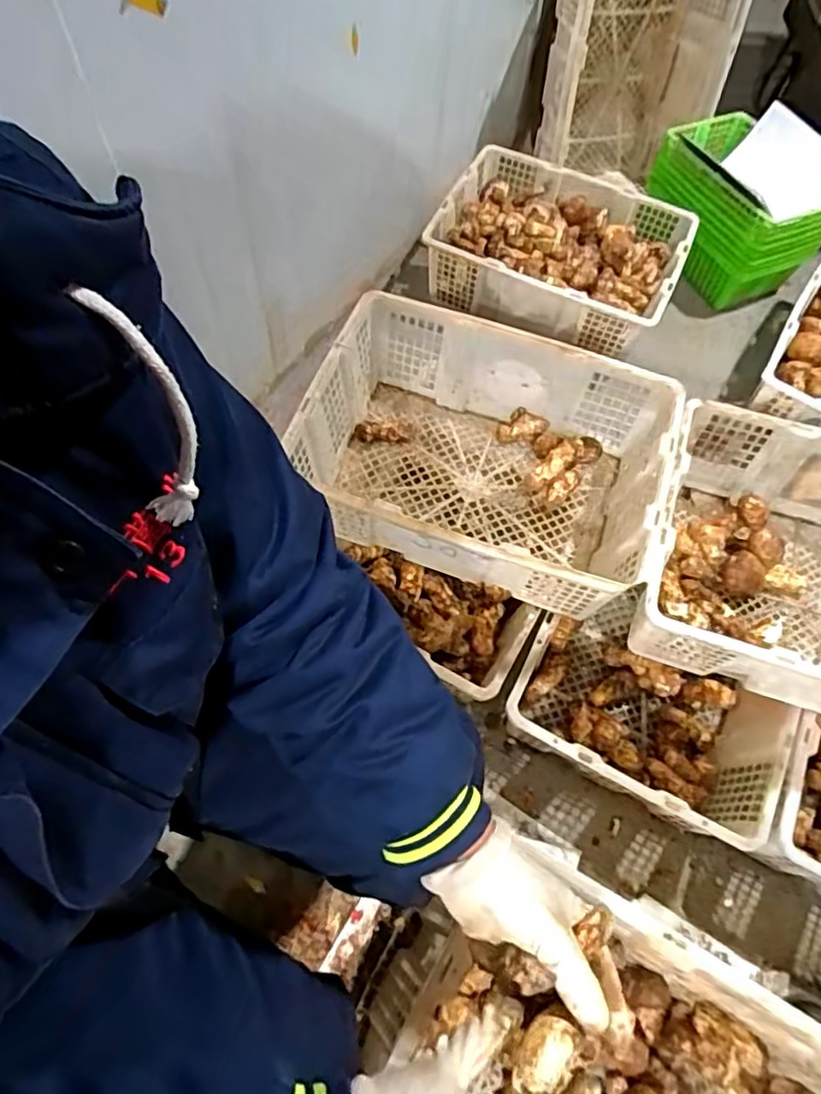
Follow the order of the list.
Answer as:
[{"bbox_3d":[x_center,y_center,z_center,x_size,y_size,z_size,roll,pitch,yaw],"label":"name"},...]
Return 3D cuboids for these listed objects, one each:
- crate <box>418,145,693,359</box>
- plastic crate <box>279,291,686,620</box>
[{"bbox_3d":[0.307,-0.617,1.315,0.474,0.147,0.395,23,65,8],"label":"crate"},{"bbox_3d":[0.099,-0.116,0.904,0.464,0.188,0.349,18,64,6],"label":"plastic crate"}]

